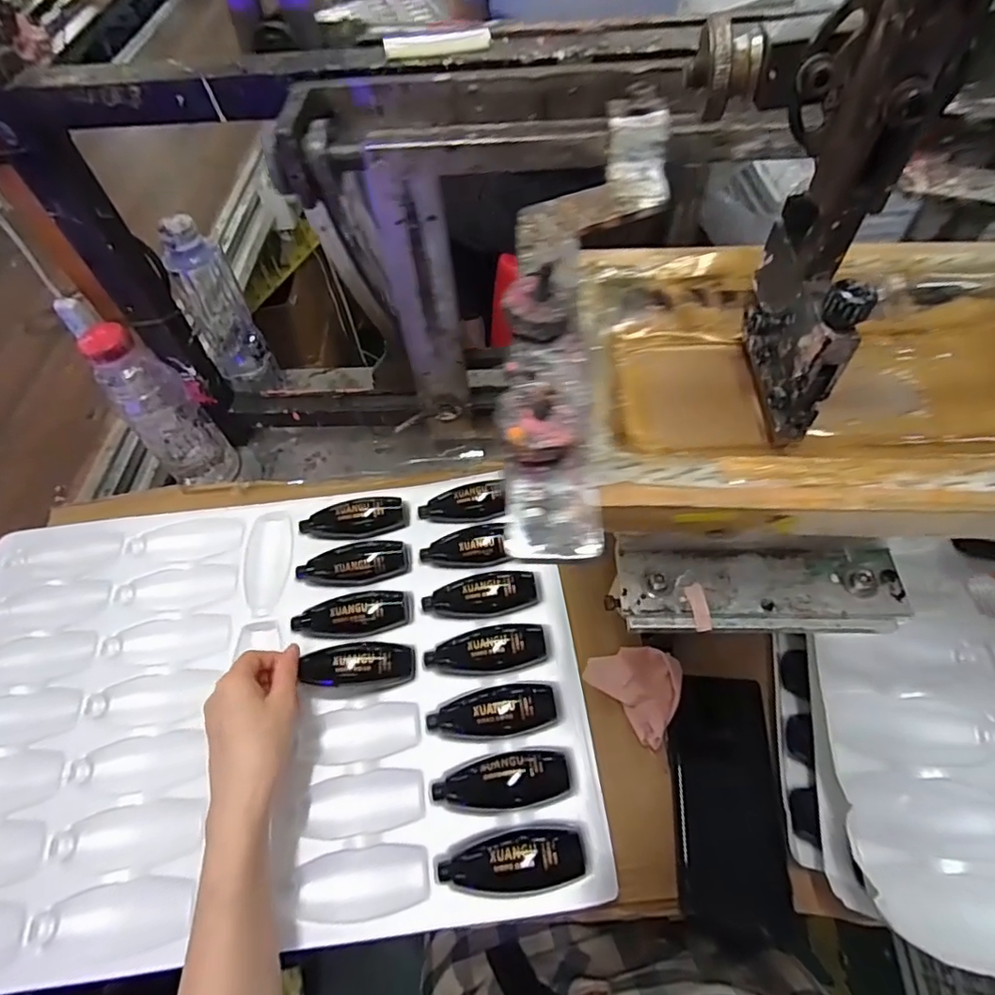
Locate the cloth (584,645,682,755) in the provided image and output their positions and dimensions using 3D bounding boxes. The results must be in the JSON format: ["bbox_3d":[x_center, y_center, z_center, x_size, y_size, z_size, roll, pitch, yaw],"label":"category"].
[{"bbox_3d":[0.118,0.151,0.460,0.061,0.015,0.077,-35,62,-17],"label":"cloth"}]

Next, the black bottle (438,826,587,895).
[{"bbox_3d":[0.010,0.254,0.394,0.099,0.025,0.036,-11,58,-3],"label":"black bottle"}]

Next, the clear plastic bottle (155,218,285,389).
[{"bbox_3d":[-0.281,-0.187,0.571,0.058,0.188,0.052,-28,60,-13],"label":"clear plastic bottle"}]

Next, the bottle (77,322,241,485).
[{"bbox_3d":[-0.329,-0.085,0.551,0.066,0.188,0.069,-37,62,-18],"label":"bottle"}]

